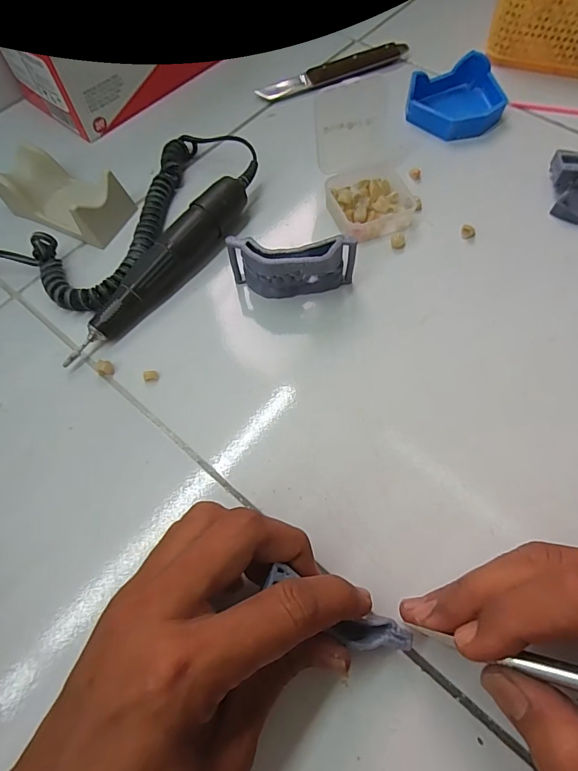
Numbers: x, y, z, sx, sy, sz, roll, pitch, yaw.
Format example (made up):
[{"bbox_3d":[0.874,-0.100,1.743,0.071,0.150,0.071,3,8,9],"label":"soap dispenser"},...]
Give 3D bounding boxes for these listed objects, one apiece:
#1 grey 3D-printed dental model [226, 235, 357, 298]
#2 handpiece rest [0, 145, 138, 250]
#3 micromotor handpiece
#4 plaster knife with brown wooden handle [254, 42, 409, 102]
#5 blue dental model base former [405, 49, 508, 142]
[{"bbox_3d":[0.002,-0.074,0.278,0.081,0.042,0.020,0,66,1],"label":"grey 3D-printed dental model"},{"bbox_3d":[-0.166,-0.145,0.321,0.084,0.032,0.057,23,68,11],"label":"handpiece rest"},{"bbox_3d":[-0.087,-0.081,0.292,0.026,0.030,0.162,33,71,15],"label":"micromotor handpiece"},{"bbox_3d":[0.041,-0.290,0.391,0.142,0.017,0.018,-22,67,-8],"label":"plaster knife with brown wooden handle"},{"bbox_3d":[0.146,-0.243,0.360,0.079,0.026,0.064,-34,69,-13],"label":"blue dental model base former"}]

